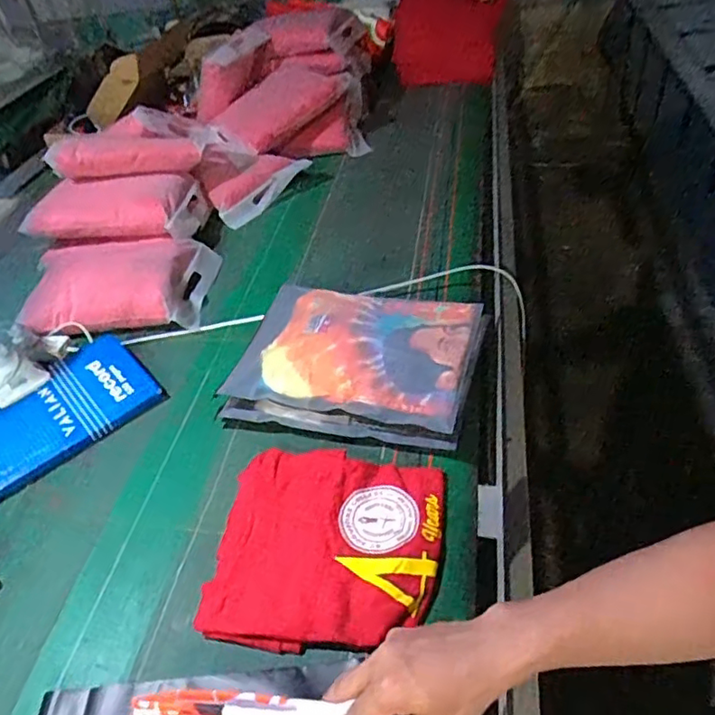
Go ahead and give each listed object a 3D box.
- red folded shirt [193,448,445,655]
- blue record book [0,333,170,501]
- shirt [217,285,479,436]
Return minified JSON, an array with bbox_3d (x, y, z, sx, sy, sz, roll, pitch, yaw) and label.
[{"bbox_3d":[-0.035,0.219,0.698,0.257,0.031,0.240,1,43,11],"label":"red folded shirt"},{"bbox_3d":[-0.467,0.081,0.909,0.287,0.033,0.209,-35,48,-25],"label":"blue record book"},{"bbox_3d":[-0.002,-0.018,0.869,0.323,0.031,0.241,8,49,15],"label":"shirt"}]

